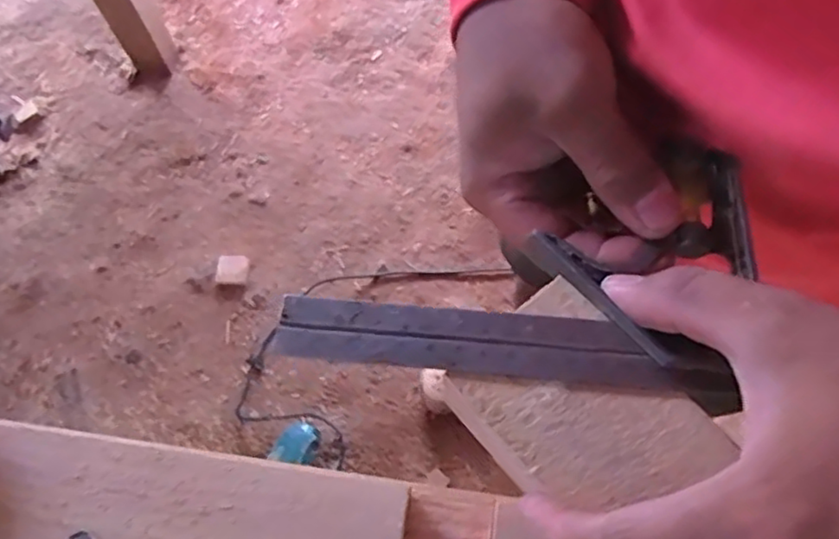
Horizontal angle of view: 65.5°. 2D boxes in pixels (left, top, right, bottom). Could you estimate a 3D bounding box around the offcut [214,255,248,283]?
[{"bbox_3d":[-0.389,-0.001,1.348,0.067,0.018,0.058,1,65,3],"label":"offcut"}]

